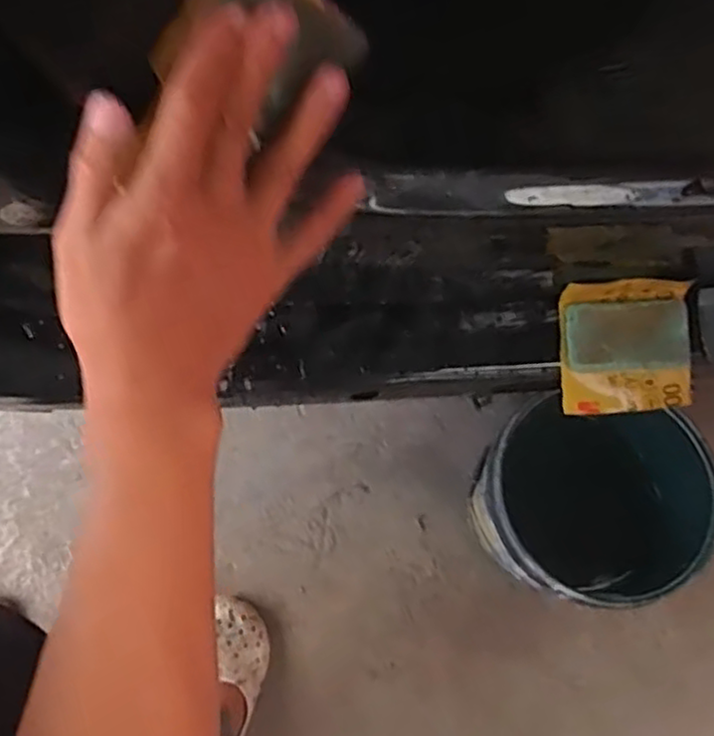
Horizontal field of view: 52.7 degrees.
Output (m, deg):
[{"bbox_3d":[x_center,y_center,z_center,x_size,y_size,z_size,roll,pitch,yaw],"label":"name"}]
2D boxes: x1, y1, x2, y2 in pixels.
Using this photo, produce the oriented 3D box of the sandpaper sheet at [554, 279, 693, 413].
[{"bbox_3d":[0.239,-0.018,0.639,0.116,0.014,0.116,-5,100,-2],"label":"sandpaper sheet"}]

